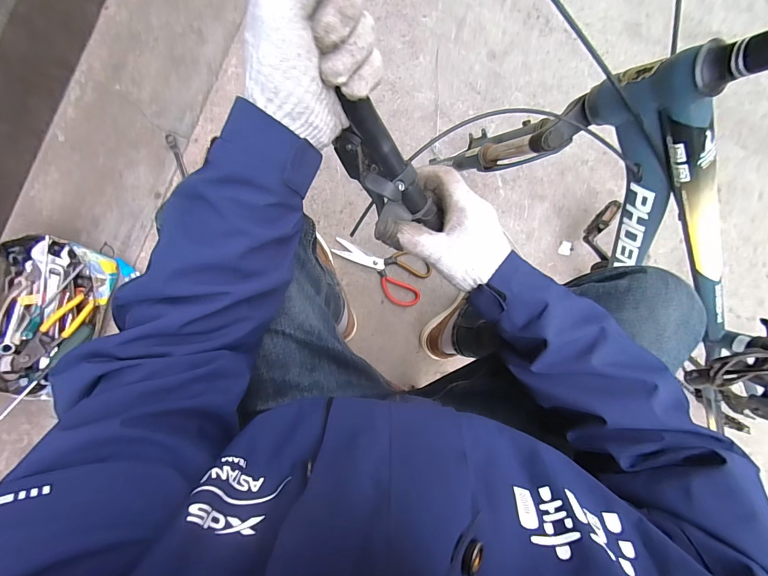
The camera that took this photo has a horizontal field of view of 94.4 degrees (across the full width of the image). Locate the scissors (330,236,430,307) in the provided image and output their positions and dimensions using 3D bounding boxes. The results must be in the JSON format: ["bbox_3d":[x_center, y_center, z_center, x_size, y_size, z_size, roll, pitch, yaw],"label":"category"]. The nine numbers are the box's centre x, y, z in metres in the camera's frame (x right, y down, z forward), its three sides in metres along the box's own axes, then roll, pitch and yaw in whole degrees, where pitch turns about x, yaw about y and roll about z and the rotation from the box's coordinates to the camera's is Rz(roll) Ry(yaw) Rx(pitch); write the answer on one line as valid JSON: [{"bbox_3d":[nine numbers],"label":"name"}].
[{"bbox_3d":[-0.009,-0.046,0.836,0.228,0.007,0.115,25,89,-5],"label":"scissors"}]

